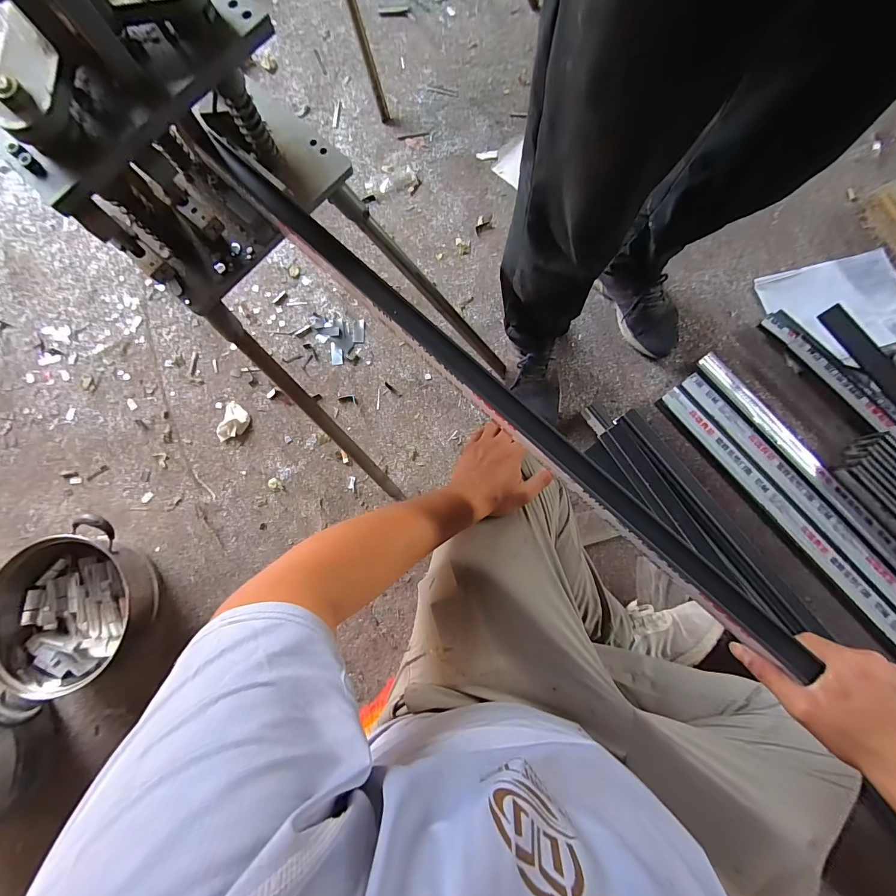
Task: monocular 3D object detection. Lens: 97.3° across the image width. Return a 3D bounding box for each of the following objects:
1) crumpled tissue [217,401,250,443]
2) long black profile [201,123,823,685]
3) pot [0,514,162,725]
[{"bbox_3d":[-0.454,-0.054,0.836,0.054,0.015,0.084,12,82,4],"label":"crumpled tissue"},{"bbox_3d":[0.028,-0.077,0.421,0.818,0.026,0.033,43,85,7],"label":"long black profile"},{"bbox_3d":[-0.705,0.302,0.742,0.277,0.097,0.268,0,81,2],"label":"pot"}]

